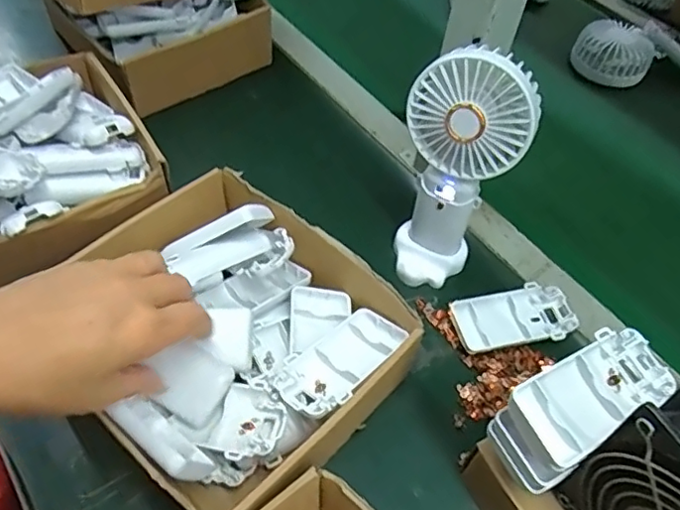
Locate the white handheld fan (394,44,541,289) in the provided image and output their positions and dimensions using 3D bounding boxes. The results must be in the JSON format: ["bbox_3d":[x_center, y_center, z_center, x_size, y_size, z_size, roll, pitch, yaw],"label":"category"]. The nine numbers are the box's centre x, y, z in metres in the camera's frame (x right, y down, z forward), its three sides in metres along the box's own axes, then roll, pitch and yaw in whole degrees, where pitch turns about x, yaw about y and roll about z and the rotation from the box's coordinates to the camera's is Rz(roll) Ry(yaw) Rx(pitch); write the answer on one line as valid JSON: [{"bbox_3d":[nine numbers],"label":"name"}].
[{"bbox_3d":[0.085,-0.059,0.440,0.084,0.183,0.068,9,52,2],"label":"white handheld fan"}]

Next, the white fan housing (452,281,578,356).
[{"bbox_3d":[0.139,0.051,0.466,0.097,0.013,0.048,-10,54,-13],"label":"white fan housing"}]

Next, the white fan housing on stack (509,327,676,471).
[{"bbox_3d":[0.141,0.075,0.322,0.096,0.015,0.044,-24,58,-22],"label":"white fan housing on stack"}]

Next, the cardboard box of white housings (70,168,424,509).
[{"bbox_3d":[-0.077,0.056,0.409,0.210,0.077,0.184,39,59,22],"label":"cardboard box of white housings"}]

